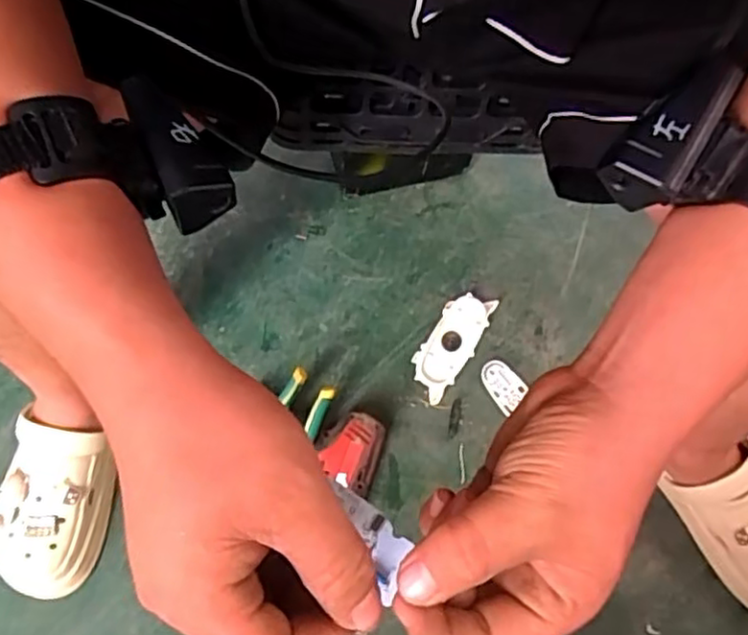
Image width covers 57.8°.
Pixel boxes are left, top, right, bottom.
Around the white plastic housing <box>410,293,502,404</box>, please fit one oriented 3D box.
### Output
[{"bbox_3d":[0.095,0.030,0.840,0.057,0.022,0.144,30,71,11],"label":"white plastic housing"}]

